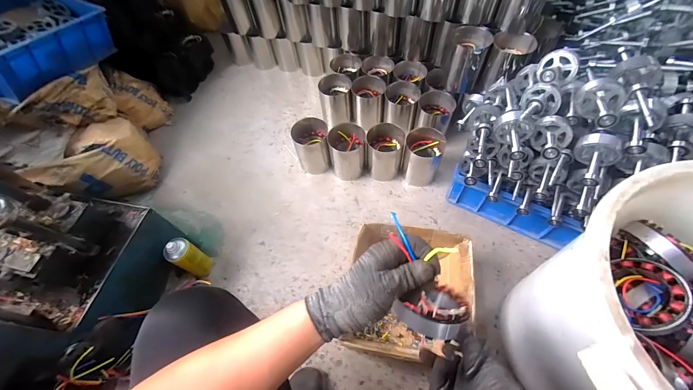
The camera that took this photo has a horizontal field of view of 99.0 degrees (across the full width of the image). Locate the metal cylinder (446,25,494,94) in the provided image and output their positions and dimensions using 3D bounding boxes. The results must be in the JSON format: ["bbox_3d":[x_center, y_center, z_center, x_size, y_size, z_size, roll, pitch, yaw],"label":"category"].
[{"bbox_3d":[0.394,-0.442,0.972,0.116,0.178,0.093,12,61,11],"label":"metal cylinder"}]

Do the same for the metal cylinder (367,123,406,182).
[{"bbox_3d":[0.130,-0.142,1.003,0.118,0.157,0.116,-2,59,3],"label":"metal cylinder"}]

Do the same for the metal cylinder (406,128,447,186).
[{"bbox_3d":[0.255,-0.122,0.978,0.123,0.179,0.109,-1,59,4],"label":"metal cylinder"}]

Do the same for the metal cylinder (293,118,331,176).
[{"bbox_3d":[-0.120,-0.173,1.046,0.117,0.156,0.129,-5,59,1],"label":"metal cylinder"}]

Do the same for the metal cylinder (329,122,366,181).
[{"bbox_3d":[0.006,-0.145,1.015,0.120,0.158,0.118,-6,59,1],"label":"metal cylinder"}]

